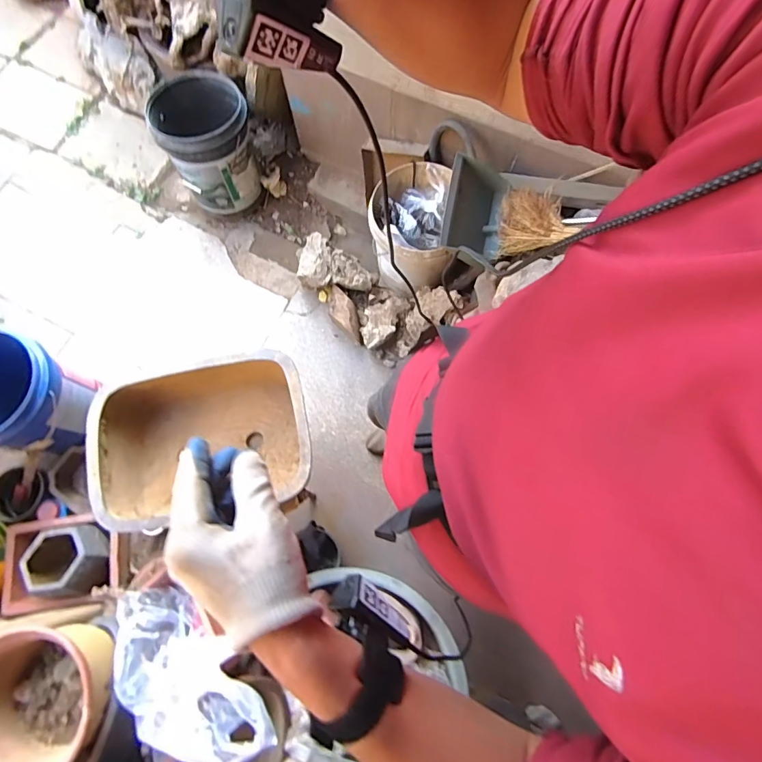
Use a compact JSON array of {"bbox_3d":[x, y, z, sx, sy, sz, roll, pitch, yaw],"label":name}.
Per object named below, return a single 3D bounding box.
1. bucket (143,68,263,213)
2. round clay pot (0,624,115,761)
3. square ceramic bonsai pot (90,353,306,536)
[{"bbox_3d":[-0.595,-0.831,1.533,0.293,0.331,0.370,-18,75,-4],"label":"bucket"},{"bbox_3d":[-0.630,0.589,0.810,0.233,0.153,0.255,-42,78,-10],"label":"round clay pot"},{"bbox_3d":[-0.397,0.144,1.042,0.463,0.202,0.346,-12,75,-3],"label":"square ceramic bonsai pot"}]

